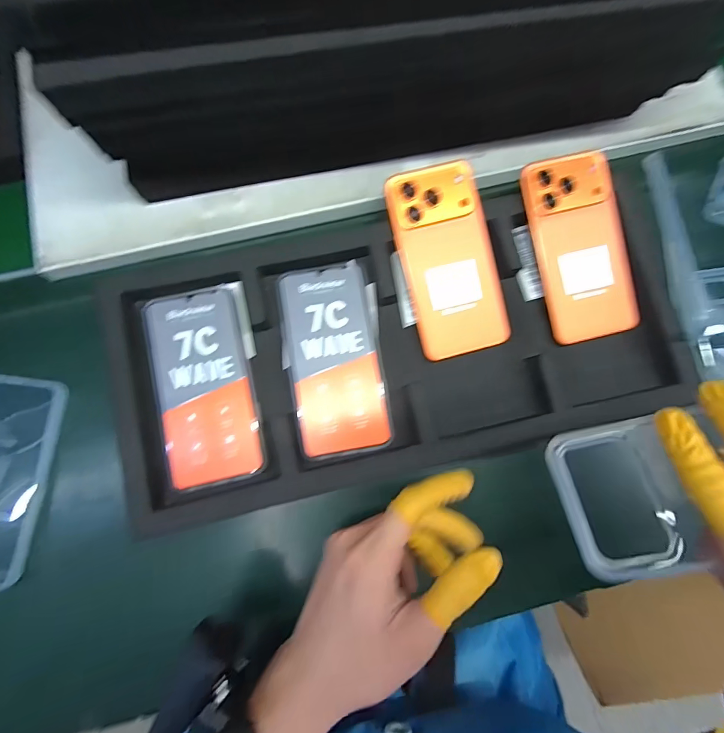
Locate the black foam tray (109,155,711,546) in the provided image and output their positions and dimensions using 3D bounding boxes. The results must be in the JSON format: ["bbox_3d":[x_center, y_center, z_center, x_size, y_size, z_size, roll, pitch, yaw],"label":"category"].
[{"bbox_3d":[0.034,-0.023,0.336,0.474,0.044,0.222,-12,78,-4],"label":"black foam tray"}]

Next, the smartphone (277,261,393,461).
[{"bbox_3d":[-0.024,-0.007,0.331,0.077,0.012,0.162,-9,78,-3],"label":"smartphone"}]

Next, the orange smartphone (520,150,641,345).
[{"bbox_3d":[0.195,-0.106,0.341,0.079,0.008,0.159,-13,92,-2],"label":"orange smartphone"}]

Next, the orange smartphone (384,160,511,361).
[{"bbox_3d":[0.076,-0.092,0.335,0.079,0.005,0.160,-14,94,-4],"label":"orange smartphone"}]

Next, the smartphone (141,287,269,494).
[{"bbox_3d":[-0.134,0.016,0.322,0.078,0.007,0.164,-15,79,-4],"label":"smartphone"}]

